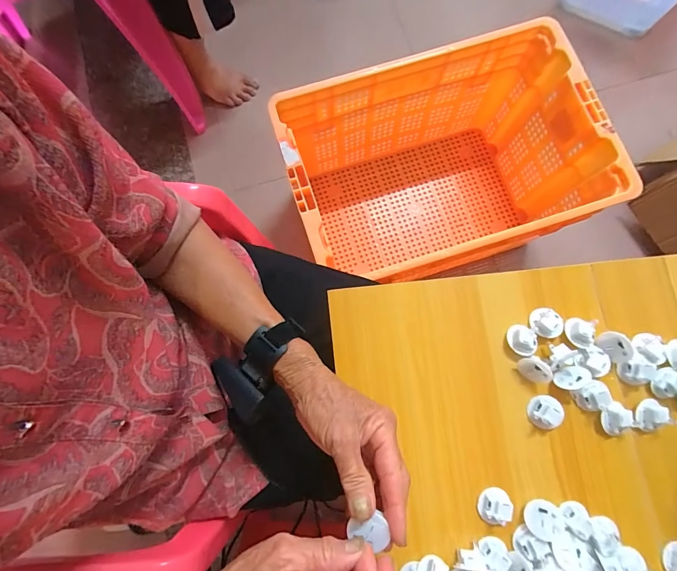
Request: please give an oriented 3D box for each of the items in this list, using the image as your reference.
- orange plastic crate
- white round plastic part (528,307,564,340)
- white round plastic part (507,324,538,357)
[{"bbox_3d":[0.201,-0.227,0.791,0.574,0.321,0.384,-17,80,-2],"label":"orange plastic crate"},{"bbox_3d":[0.223,0.040,0.375,0.031,0.012,0.032,0,79,1],"label":"white round plastic part"},{"bbox_3d":[0.195,0.057,0.370,0.029,0.011,0.032,-4,79,0],"label":"white round plastic part"}]

